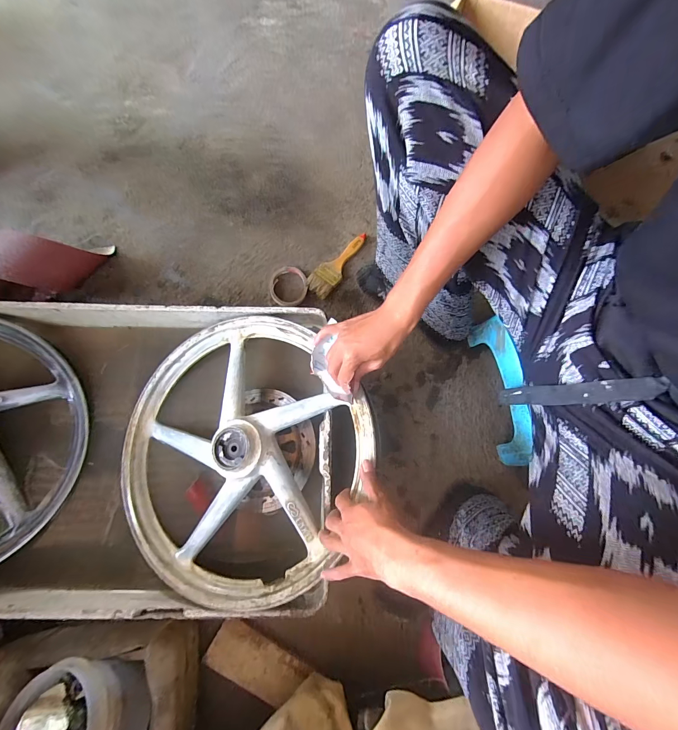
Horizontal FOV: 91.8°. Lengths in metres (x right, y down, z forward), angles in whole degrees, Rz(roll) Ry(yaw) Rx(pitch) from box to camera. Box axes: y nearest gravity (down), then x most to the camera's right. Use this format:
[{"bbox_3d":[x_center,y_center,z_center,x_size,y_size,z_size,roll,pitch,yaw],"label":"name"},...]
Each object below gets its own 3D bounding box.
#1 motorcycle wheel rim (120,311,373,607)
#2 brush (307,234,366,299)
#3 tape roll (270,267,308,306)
[{"bbox_3d":[-0.153,0.142,0.558,0.441,0.100,0.441,-4,76,15],"label":"motorcycle wheel rim"},{"bbox_3d":[-0.003,-0.229,0.735,0.057,0.021,0.177,33,78,6],"label":"brush"},{"bbox_3d":[-0.110,-0.173,0.720,0.082,0.013,0.093,-7,77,-4],"label":"tape roll"}]

